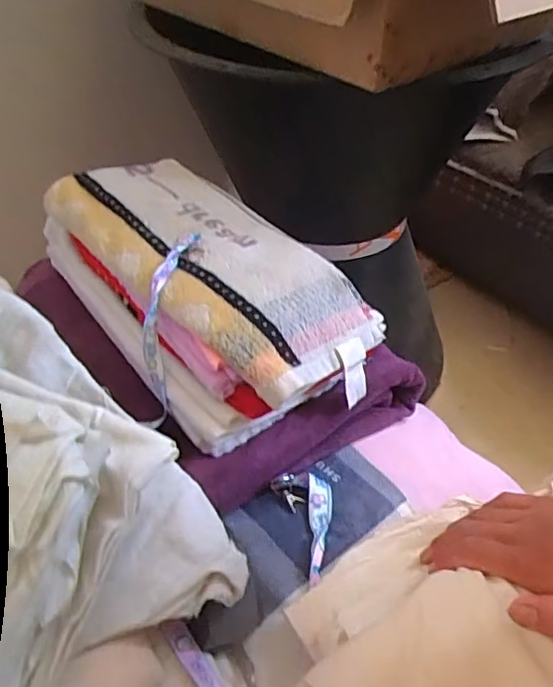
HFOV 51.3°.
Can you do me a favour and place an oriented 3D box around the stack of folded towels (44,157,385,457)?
[{"bbox_3d":[-0.074,-0.063,0.563,0.190,0.100,0.356,-29,51,-28],"label":"stack of folded towels"}]

